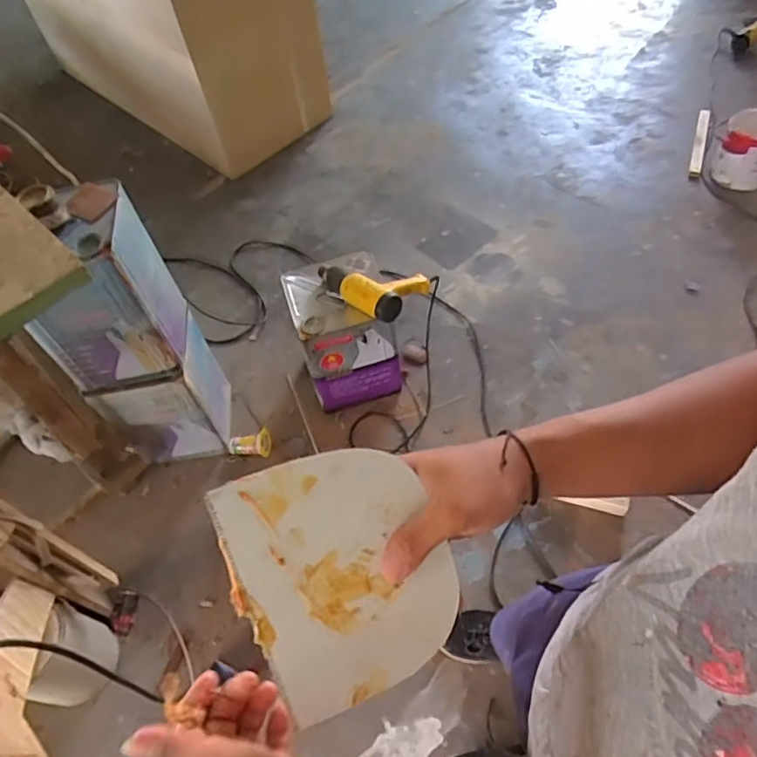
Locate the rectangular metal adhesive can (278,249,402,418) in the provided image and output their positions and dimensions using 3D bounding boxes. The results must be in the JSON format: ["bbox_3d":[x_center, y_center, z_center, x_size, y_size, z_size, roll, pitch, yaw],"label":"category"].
[{"bbox_3d":[-0.091,-0.122,1.550,0.240,0.332,0.233,-15,56,-6],"label":"rectangular metal adhesive can"}]

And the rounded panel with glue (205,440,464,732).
[{"bbox_3d":[-0.021,0.112,0.342,0.118,0.004,0.143,-23,93,-10],"label":"rounded panel with glue"}]

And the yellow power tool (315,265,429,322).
[{"bbox_3d":[-0.032,-0.223,1.391,0.261,0.086,0.147,26,61,20],"label":"yellow power tool"}]

